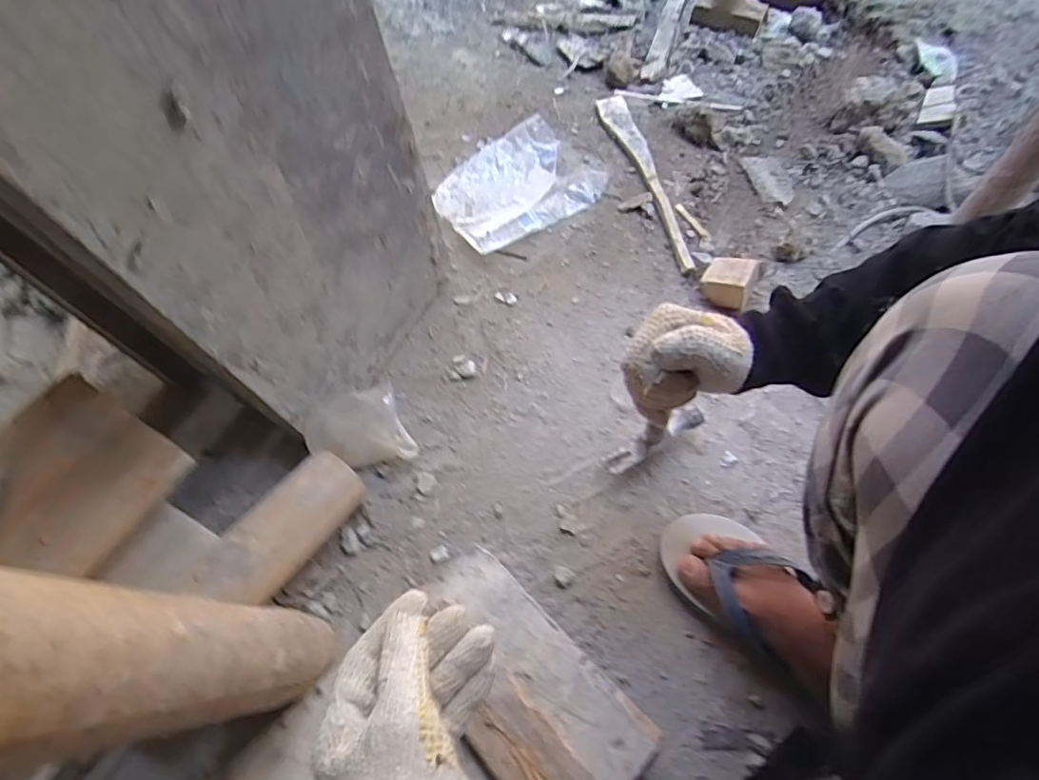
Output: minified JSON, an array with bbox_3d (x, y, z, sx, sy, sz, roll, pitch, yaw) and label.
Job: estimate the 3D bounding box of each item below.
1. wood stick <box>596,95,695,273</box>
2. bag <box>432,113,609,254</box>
[{"bbox_3d":[0.197,-0.333,0.830,0.043,0.027,0.388,-12,65,-9],"label":"wood stick"},{"bbox_3d":[-0.006,-0.313,0.818,0.244,0.028,0.185,-35,70,-18],"label":"bag"}]

